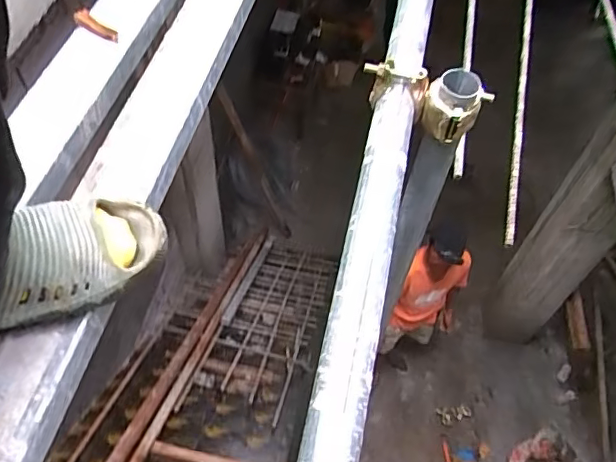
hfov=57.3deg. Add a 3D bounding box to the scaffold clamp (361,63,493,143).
[{"bbox_3d":[0.136,-0.161,0.656,0.150,0.065,0.075,26,57,-1],"label":"scaffold clamp"}]

